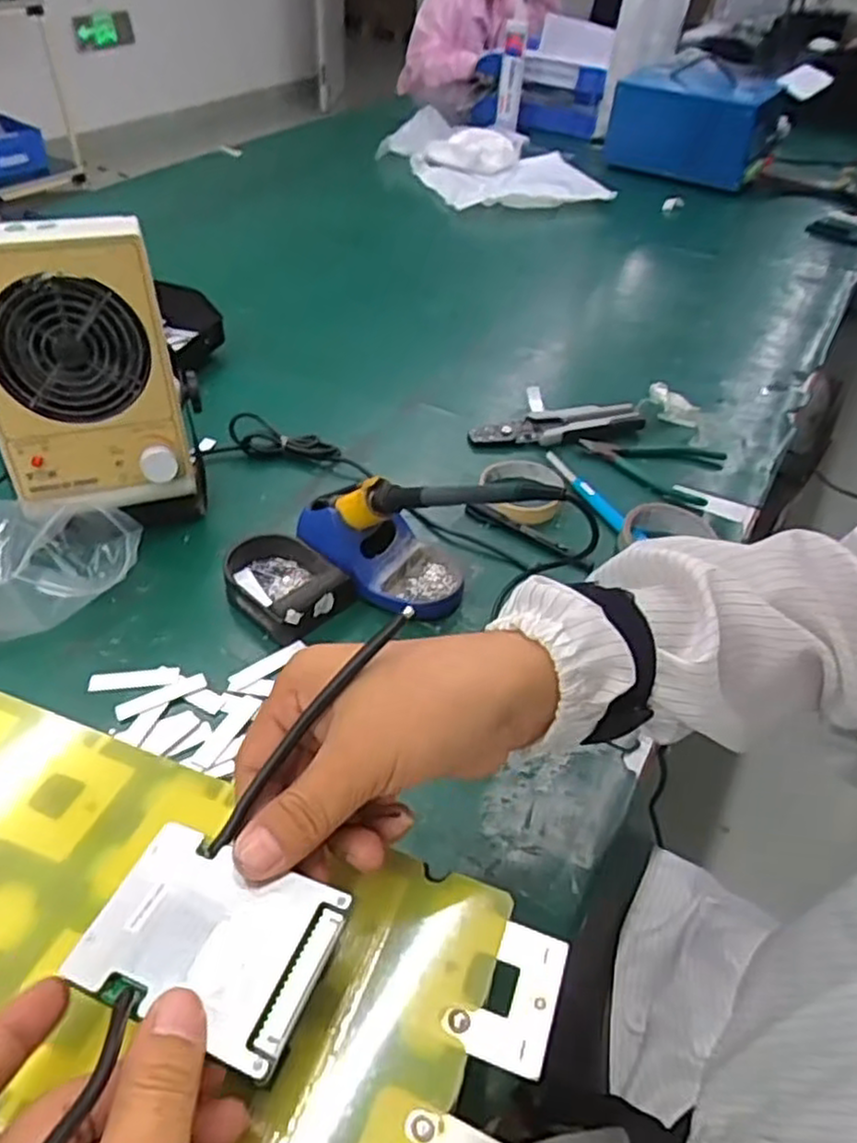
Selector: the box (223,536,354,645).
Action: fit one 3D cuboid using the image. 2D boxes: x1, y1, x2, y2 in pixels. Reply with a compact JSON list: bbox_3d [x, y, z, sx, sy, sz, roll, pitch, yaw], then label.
[{"bbox_3d":[-0.127,0.008,0.624,0.079,0.033,0.112,-32,55,-32],"label":"box"}]

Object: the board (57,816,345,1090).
[{"bbox_3d":[-0.075,0.125,0.254,0.080,0.005,0.059,16,45,16],"label":"board"}]

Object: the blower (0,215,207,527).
[{"bbox_3d":[-0.283,-0.146,0.623,0.162,0.258,0.119,-17,48,-21],"label":"blower"}]

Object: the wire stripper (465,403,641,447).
[{"bbox_3d":[0.147,-0.169,0.836,0.200,0.017,0.054,-6,45,-10],"label":"wire stripper"}]

